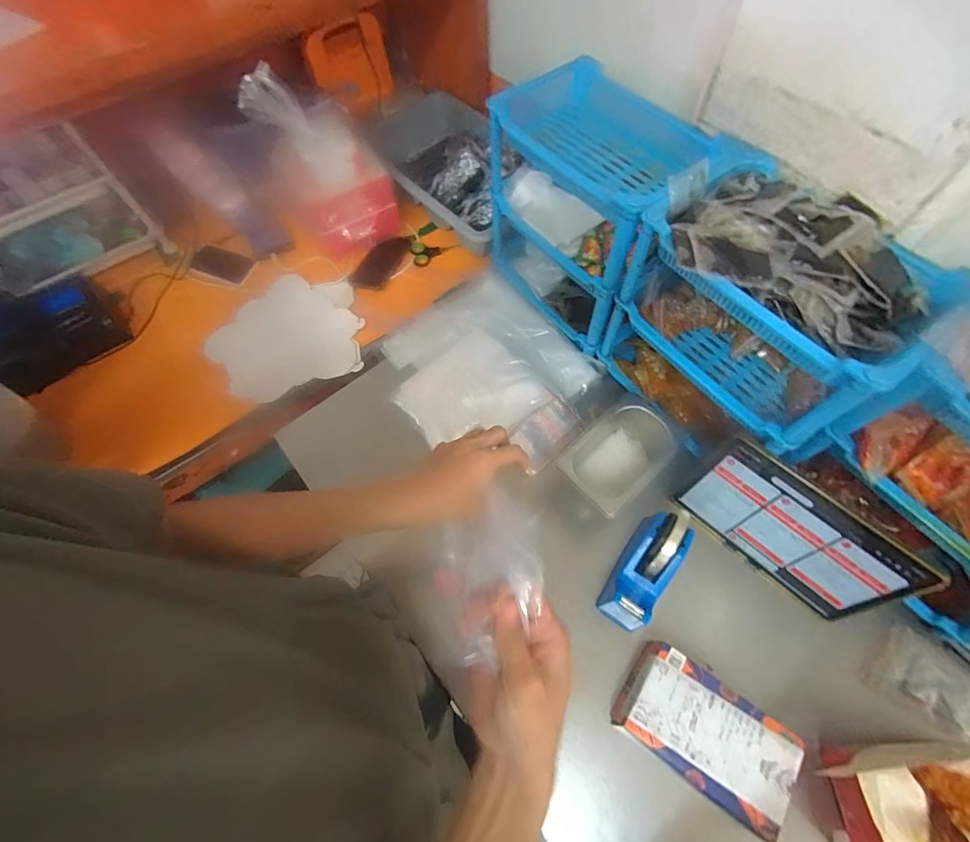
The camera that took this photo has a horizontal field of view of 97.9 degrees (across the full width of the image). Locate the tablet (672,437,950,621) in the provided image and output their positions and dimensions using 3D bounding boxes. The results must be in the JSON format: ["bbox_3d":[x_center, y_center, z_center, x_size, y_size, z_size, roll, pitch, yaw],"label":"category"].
[{"bbox_3d":[0.404,0.150,0.566,0.253,0.161,0.015,40,51,22],"label":"tablet"}]

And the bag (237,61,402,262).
[{"bbox_3d":[-0.321,-0.522,0.854,0.222,0.289,0.191,-20,64,-7],"label":"bag"}]

